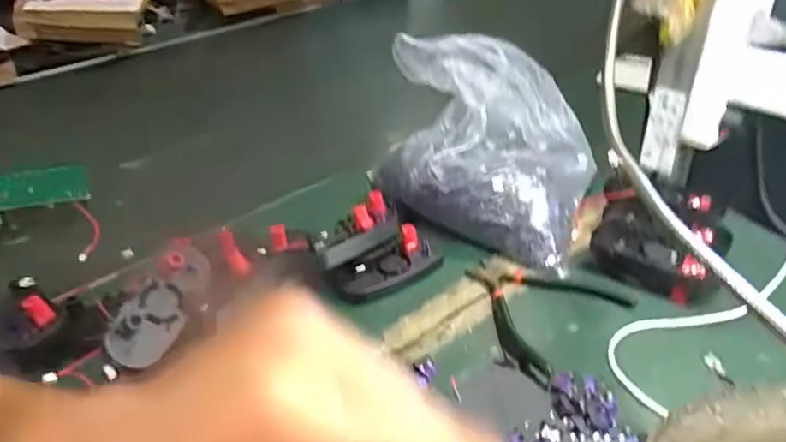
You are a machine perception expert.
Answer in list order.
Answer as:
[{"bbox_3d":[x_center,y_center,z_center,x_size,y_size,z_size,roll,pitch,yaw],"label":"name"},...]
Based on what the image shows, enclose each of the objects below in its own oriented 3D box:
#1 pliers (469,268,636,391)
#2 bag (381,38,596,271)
[{"bbox_3d":[0.117,0.082,0.503,0.144,0.016,0.121,16,39,26],"label":"pliers"},{"bbox_3d":[0.087,-0.093,0.641,0.244,0.167,0.196,13,38,22],"label":"bag"}]

